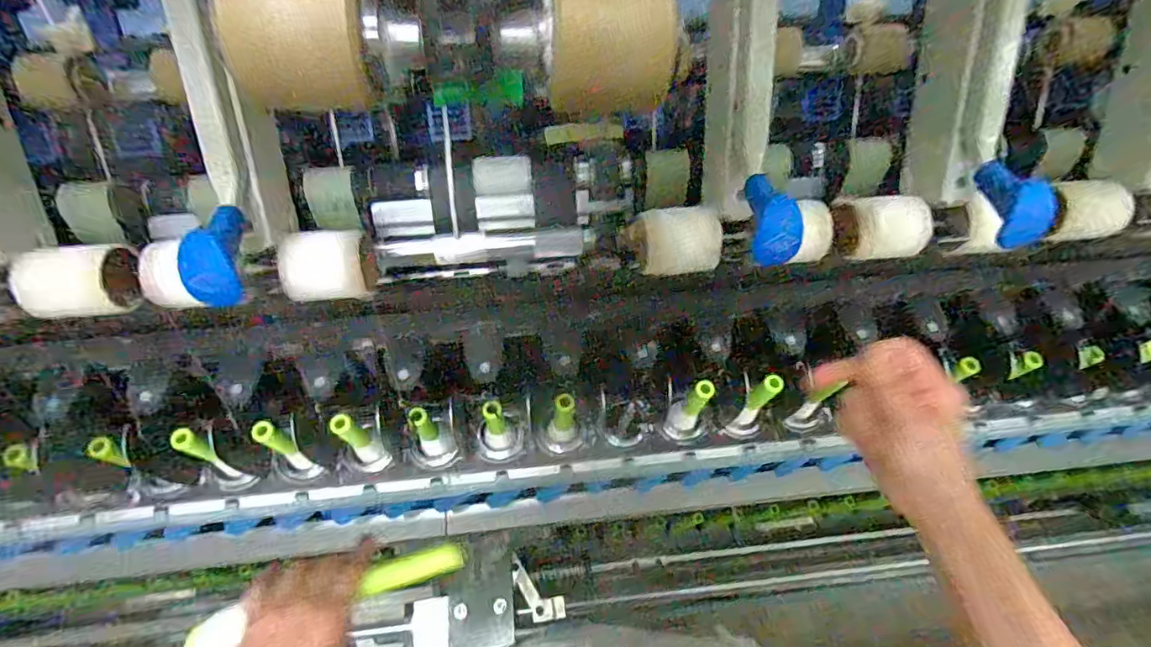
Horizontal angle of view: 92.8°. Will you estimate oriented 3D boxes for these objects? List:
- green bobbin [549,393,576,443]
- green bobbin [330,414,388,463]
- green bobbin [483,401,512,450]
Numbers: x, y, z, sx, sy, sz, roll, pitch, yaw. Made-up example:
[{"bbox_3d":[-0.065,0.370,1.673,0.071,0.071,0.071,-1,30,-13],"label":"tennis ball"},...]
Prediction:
[{"bbox_3d":[-0.013,0.101,0.578,0.028,0.111,0.024,2,66,-2],"label":"green bobbin"},{"bbox_3d":[-0.221,0.122,0.560,0.024,0.118,0.026,1,66,-3],"label":"green bobbin"},{"bbox_3d":[-0.082,0.106,0.567,0.027,0.096,0.027,-11,67,-8],"label":"green bobbin"}]

